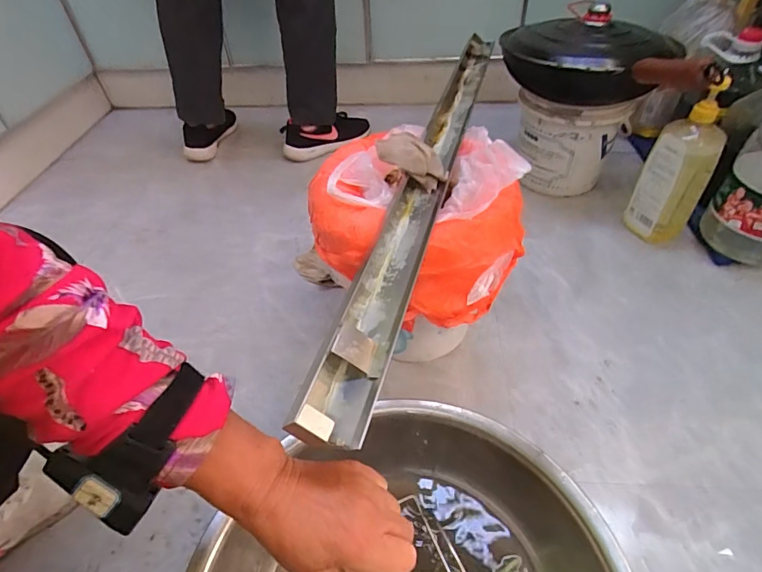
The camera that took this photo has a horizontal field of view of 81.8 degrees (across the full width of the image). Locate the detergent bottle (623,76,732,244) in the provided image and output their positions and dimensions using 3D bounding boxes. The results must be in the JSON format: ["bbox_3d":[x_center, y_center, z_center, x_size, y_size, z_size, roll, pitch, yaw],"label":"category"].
[{"bbox_3d":[0.522,-0.198,0.782,0.081,0.246,0.086,-9,46,-6],"label":"detergent bottle"}]

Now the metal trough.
[{"bbox_3d":[0.071,-0.171,0.565,0.052,0.036,0.836,11,47,12],"label":"metal trough"}]

